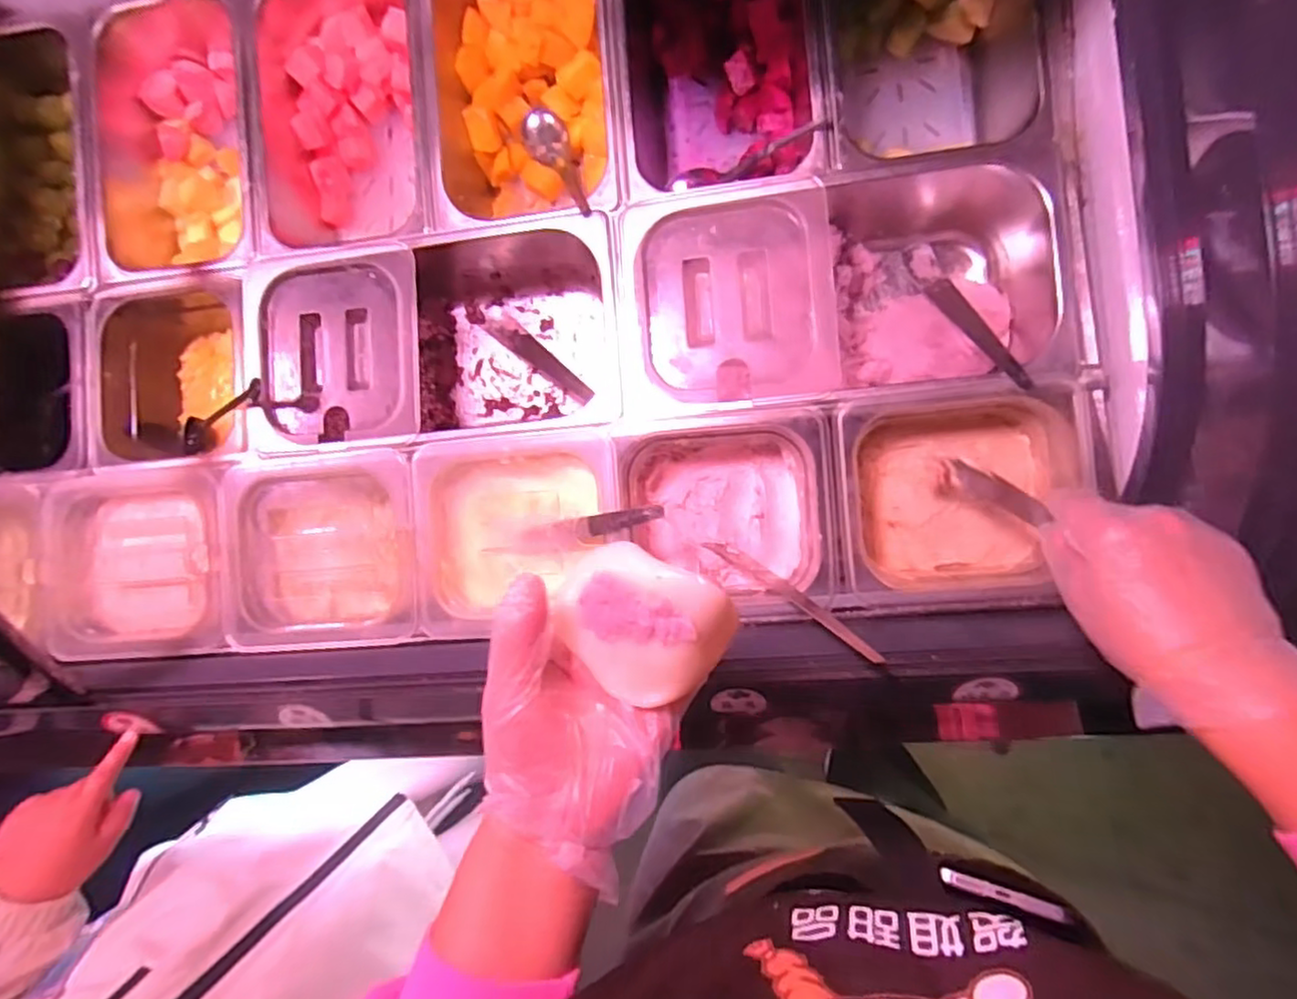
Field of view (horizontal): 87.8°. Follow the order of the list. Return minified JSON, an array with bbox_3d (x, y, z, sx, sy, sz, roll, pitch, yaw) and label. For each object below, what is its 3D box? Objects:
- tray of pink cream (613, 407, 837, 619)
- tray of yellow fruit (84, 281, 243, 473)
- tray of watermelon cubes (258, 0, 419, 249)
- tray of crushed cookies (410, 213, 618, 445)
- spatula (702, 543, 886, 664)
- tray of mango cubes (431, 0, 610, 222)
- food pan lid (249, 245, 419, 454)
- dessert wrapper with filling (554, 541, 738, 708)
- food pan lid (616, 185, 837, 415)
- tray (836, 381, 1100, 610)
[{"bbox_3d":[0.062,0.013,0.550,0.160,0.089,0.149,-3,87,8],"label":"tray of pink cream"},{"bbox_3d":[-0.427,-0.113,0.652,0.158,0.104,0.178,-2,87,8],"label":"tray of yellow fruit"},{"bbox_3d":[-0.276,-0.366,0.645,0.161,0.090,0.249,-8,86,8],"label":"tray of watermelon cubes"},{"bbox_3d":[-0.118,-0.145,0.603,0.196,0.108,0.187,-4,87,8],"label":"tray of crushed cookies"},{"bbox_3d":[0.106,0.072,0.500,0.167,0.021,0.012,35,93,45],"label":"spatula"},{"bbox_3d":[-0.108,-0.365,0.610,0.159,0.088,0.250,-2,87,8],"label":"tray of mango cubes"},{"bbox_3d":[-0.270,-0.129,0.581,0.151,0.018,0.166,-2,87,8],"label":"food pan lid"},{"bbox_3d":[-0.006,0.065,0.348,0.090,0.030,0.073,25,91,8],"label":"dessert wrapper with filling"},{"bbox_3d":[0.060,-0.155,0.523,0.159,0.018,0.165,-4,87,8],"label":"food pan lid"},{"bbox_3d":[0.230,0.000,0.517,0.174,0.082,0.156,-5,87,8],"label":"tray"}]

